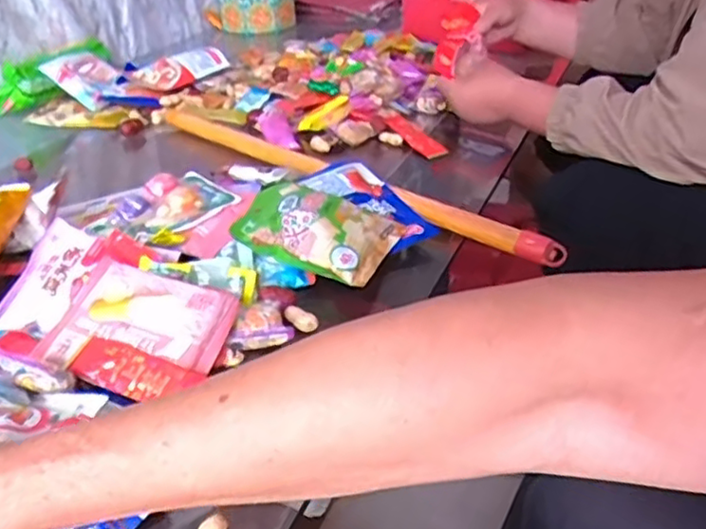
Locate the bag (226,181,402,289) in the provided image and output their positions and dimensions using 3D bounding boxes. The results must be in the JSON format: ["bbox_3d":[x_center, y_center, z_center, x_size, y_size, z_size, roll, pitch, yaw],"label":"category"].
[{"bbox_3d":[-0.037,-0.042,0.640,0.144,0.034,0.114,12,36,20],"label":"bag"}]

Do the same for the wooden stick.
[{"bbox_3d":[-0.043,-0.118,0.781,0.624,0.014,0.029,24,42,34],"label":"wooden stick"}]

